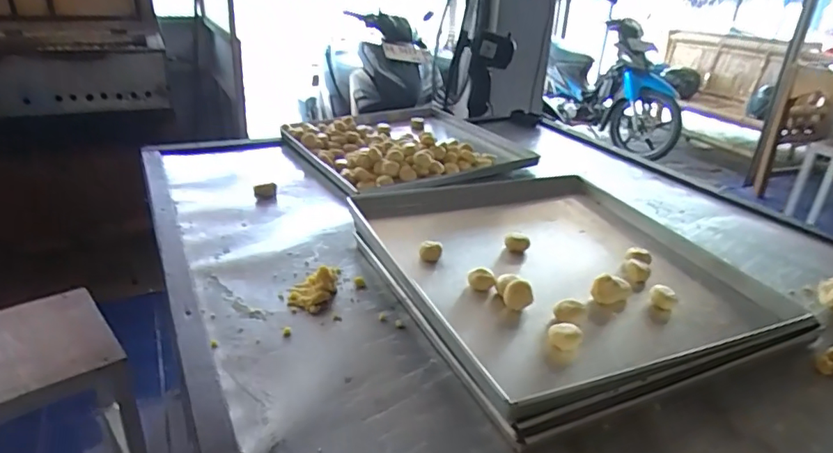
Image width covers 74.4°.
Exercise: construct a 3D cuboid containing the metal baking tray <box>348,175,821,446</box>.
[{"bbox_3d":[0.240,0.057,0.870,0.565,0.068,0.531,-10,30,-22],"label":"metal baking tray"}]

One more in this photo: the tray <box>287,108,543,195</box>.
[{"bbox_3d":[-0.011,-0.228,1.445,0.592,0.072,0.512,-9,28,-23],"label":"tray"}]

